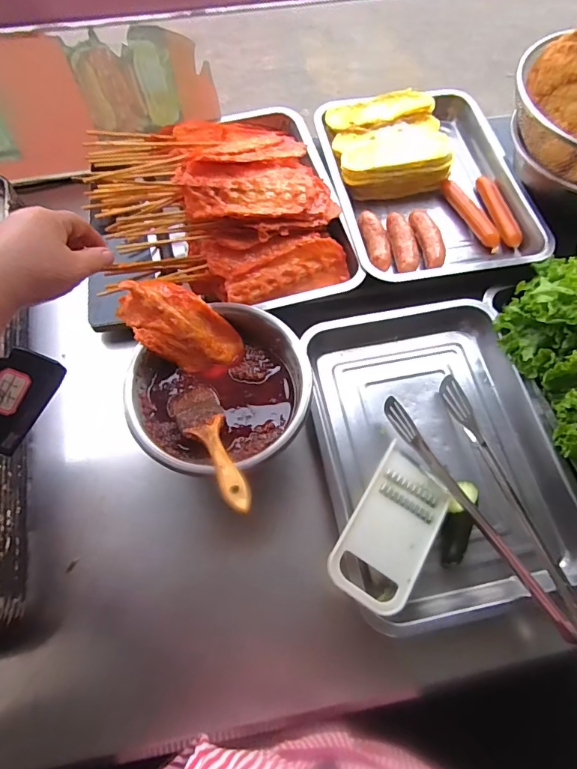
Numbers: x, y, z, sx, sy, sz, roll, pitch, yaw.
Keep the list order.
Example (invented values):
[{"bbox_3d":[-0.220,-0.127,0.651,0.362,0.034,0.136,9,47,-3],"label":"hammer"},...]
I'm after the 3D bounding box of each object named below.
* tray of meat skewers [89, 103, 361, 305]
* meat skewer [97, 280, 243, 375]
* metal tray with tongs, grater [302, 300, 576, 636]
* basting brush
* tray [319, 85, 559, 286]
[{"bbox_3d":[-0.084,-0.258,0.600,0.292,0.106,0.348,-14,64,-7],"label":"tray of meat skewers"},{"bbox_3d":[-0.125,-0.067,0.521,0.152,0.015,0.077,42,87,-21],"label":"meat skewer"},{"bbox_3d":[0.164,0.073,0.538,0.258,0.062,0.361,-13,64,-7],"label":"metal tray with tongs, grater"},{"bbox_3d":[-0.074,0.060,0.460,0.048,0.012,0.171,-24,43,-12],"label":"basting brush"},{"bbox_3d":[0.194,-0.289,0.666,0.265,0.071,0.329,-7,63,-4],"label":"tray"}]

